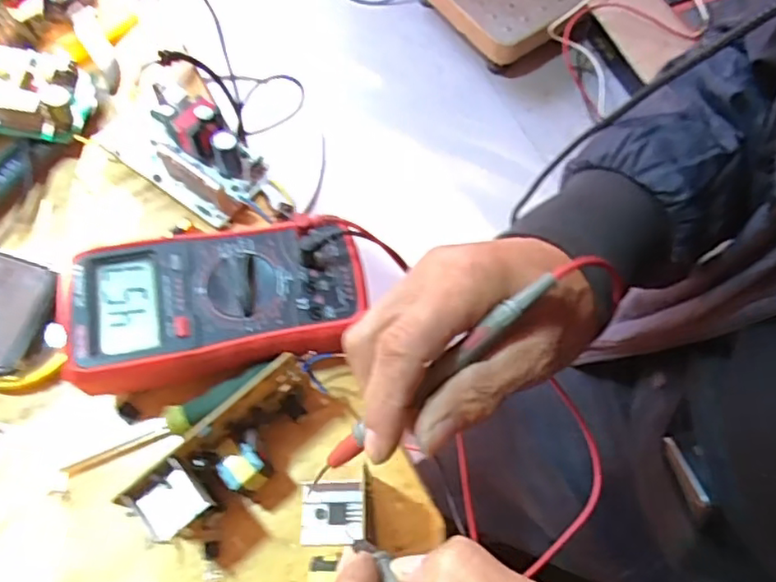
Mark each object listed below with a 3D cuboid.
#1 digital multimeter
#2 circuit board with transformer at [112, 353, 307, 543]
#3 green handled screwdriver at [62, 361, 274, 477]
[{"bbox_3d":[-0.108,0.007,0.392,0.177,0.052,0.091,-14,67,-5],"label":"digital multimeter"},{"bbox_3d":[-0.087,0.093,0.350,0.113,0.061,0.038,-40,71,-15],"label":"circuit board with transformer"},{"bbox_3d":[-0.136,0.082,0.376,0.135,0.021,0.019,-28,69,-11],"label":"green handled screwdriver"}]

